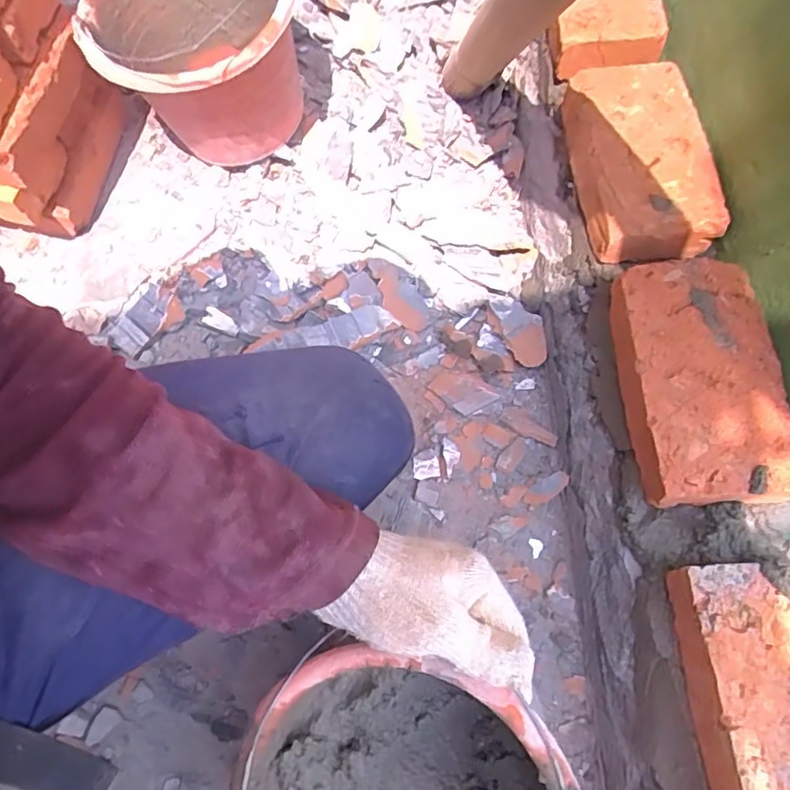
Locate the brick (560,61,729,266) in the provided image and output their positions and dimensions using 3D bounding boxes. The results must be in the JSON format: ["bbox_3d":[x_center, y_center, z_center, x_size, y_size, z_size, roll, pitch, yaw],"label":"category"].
[{"bbox_3d":[0.228,-0.218,0.538,0.112,0.054,0.195,-4,68,-1],"label":"brick"}]

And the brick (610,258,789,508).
[{"bbox_3d":[0.242,-0.013,0.458,0.106,0.048,0.201,-4,68,-1],"label":"brick"}]

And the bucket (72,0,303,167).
[{"bbox_3d":[-0.213,-0.384,0.642,0.222,0.170,0.243,0,68,1],"label":"bucket"}]

